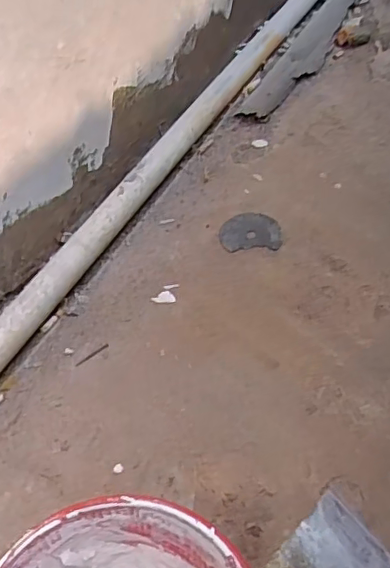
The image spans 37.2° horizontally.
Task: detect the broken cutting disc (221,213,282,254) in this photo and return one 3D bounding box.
[{"bbox_3d":[0.084,-0.082,0.888,0.091,0.010,0.075,-4,53,-4],"label":"broken cutting disc"}]

